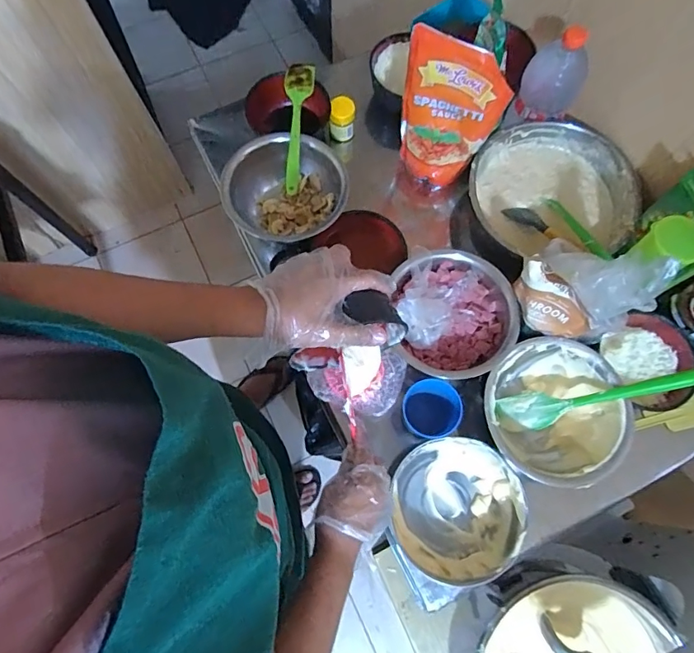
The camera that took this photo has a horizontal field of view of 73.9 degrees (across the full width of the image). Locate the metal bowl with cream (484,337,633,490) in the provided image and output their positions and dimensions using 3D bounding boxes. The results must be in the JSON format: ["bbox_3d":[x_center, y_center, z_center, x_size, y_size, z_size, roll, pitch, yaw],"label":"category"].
[{"bbox_3d":[0.283,0.121,0.654,0.190,0.084,0.189,43,77,12],"label":"metal bowl with cream"}]

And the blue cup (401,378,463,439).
[{"bbox_3d":[0.115,0.118,0.652,0.071,0.087,0.073,0,72,0],"label":"blue cup"}]

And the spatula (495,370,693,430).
[{"bbox_3d":[0.342,0.097,0.633,0.266,0.019,0.050,-18,71,25],"label":"spatula"}]

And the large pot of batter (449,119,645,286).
[{"bbox_3d":[0.339,-0.209,0.789,0.239,0.127,0.240,0,72,0],"label":"large pot of batter"}]

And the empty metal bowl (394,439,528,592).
[{"bbox_3d":[0.148,0.246,0.625,0.157,0.065,0.171,0,72,0],"label":"empty metal bowl"}]

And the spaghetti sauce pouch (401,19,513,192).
[{"bbox_3d":[0.148,-0.307,0.706,0.147,0.248,0.049,24,74,7],"label":"spaghetti sauce pouch"}]

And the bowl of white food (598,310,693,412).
[{"bbox_3d":[0.443,0.056,0.685,0.138,0.074,0.118,-41,77,-12],"label":"bowl of white food"}]

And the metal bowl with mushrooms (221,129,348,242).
[{"bbox_3d":[-0.096,-0.213,0.748,0.192,0.094,0.186,15,73,4],"label":"metal bowl with mushrooms"}]

